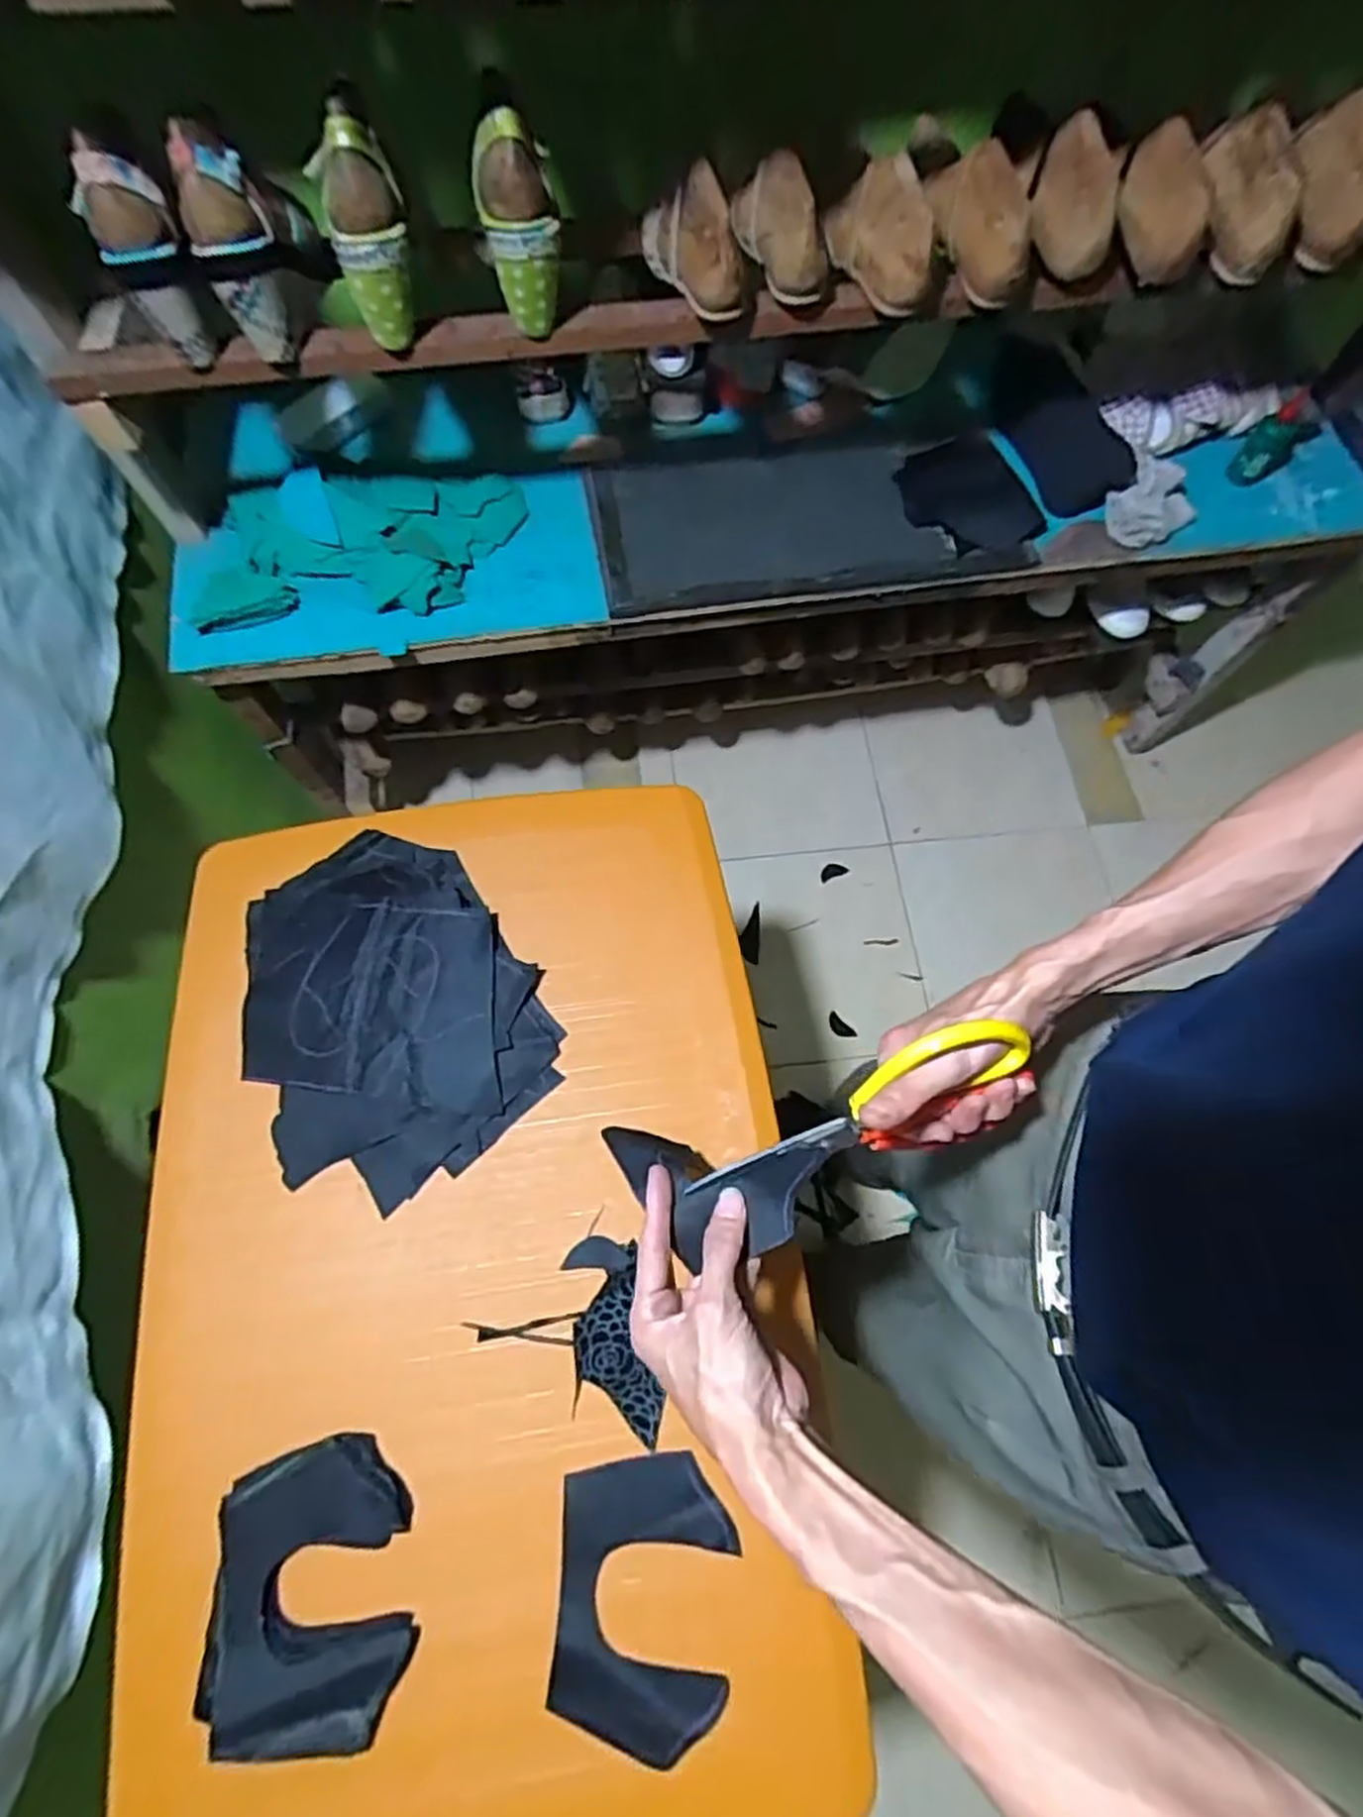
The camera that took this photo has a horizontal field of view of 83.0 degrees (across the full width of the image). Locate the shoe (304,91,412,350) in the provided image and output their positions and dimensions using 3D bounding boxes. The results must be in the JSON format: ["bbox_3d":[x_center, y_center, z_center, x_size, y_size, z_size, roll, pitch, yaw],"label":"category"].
[{"bbox_3d":[-0.260,-0.561,0.643,0.062,0.146,0.075,-15,70,-6],"label":"shoe"}]

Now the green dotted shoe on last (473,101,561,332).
[{"bbox_3d":[-0.137,-0.579,0.654,0.065,0.141,0.063,-10,70,-5],"label":"green dotted shoe on last"}]

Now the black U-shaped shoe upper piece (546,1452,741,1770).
[{"bbox_3d":[-0.025,0.448,0.501,0.111,0.009,0.153,3,69,0],"label":"black U-shaped shoe upper piece"}]

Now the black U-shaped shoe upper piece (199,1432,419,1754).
[{"bbox_3d":[-0.242,0.443,0.501,0.129,0.015,0.159,-4,69,-2],"label":"black U-shaped shoe upper piece"}]

